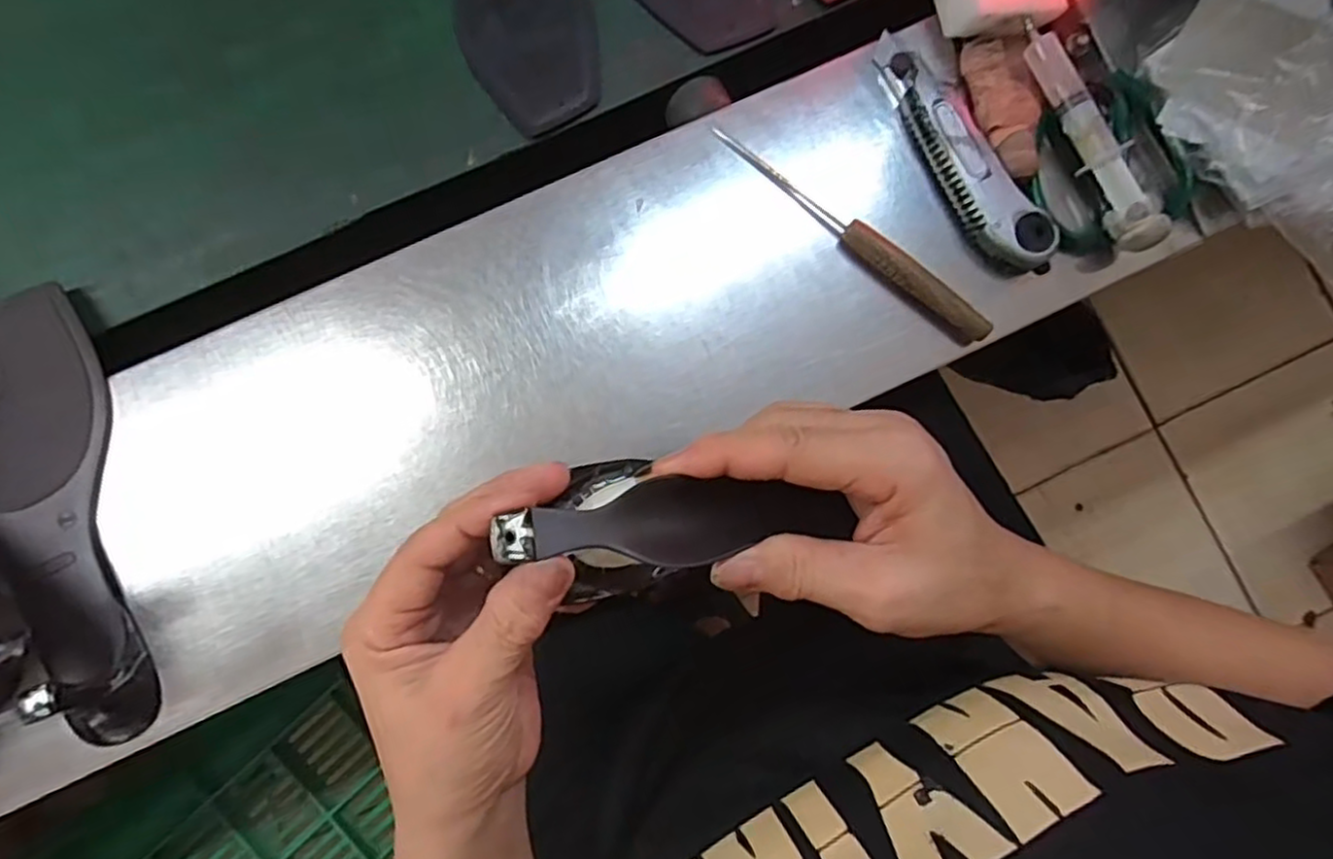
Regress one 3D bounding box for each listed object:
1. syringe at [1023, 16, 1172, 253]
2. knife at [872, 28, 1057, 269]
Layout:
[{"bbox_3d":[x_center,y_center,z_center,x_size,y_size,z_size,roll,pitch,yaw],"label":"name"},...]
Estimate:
[{"bbox_3d":[0.246,-0.171,0.411,0.021,0.027,0.143,-22,80,-4],"label":"syringe"},{"bbox_3d":[0.169,-0.162,0.416,0.035,0.018,0.163,-33,81,-6],"label":"knife"}]

